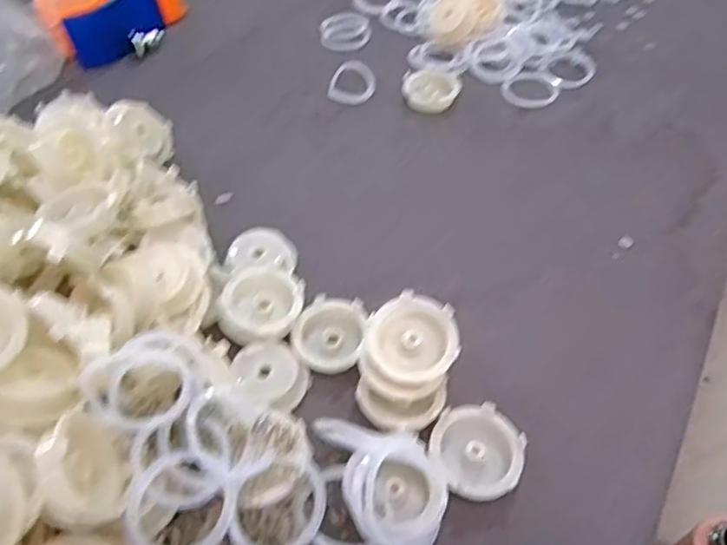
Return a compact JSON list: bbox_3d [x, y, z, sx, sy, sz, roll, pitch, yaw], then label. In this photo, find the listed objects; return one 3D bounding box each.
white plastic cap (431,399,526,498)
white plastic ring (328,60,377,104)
[{"bbox_3d":[0.068,0.106,0.353,0.053,0.014,0.056,-1,52,1],"label":"white plastic cap"},{"bbox_3d":[-0.010,-0.195,0.605,0.046,0.007,0.055,14,65,7],"label":"white plastic ring"}]

